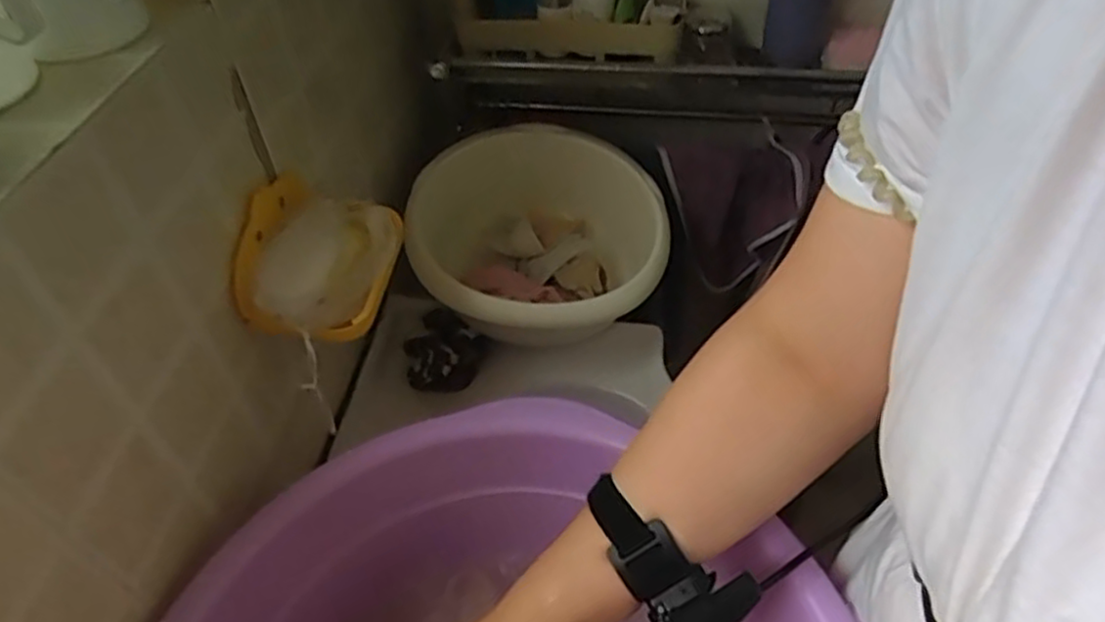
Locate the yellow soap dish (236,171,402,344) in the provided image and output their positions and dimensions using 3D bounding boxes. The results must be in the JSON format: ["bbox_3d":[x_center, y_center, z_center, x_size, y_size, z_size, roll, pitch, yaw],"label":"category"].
[{"bbox_3d":[-0.181,-0.043,0.560,0.093,0.078,0.142,4,47,7],"label":"yellow soap dish"}]

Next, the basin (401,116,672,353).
[{"bbox_3d":[-0.016,-0.081,0.812,0.289,0.122,0.277,-2,46,2],"label":"basin"}]

